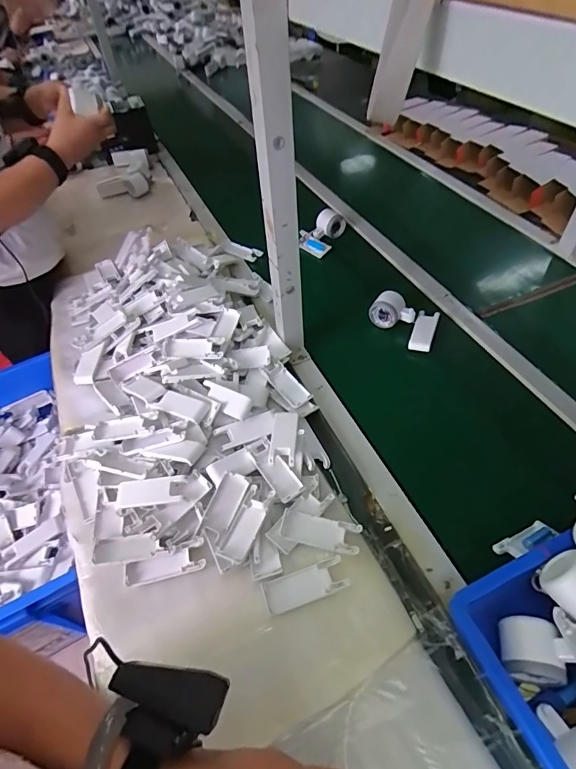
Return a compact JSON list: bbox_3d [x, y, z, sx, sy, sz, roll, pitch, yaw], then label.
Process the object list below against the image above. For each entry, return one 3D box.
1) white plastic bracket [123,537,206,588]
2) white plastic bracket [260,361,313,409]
[{"bbox_3d":[-0.160,0.236,0.555,0.101,0.011,0.039,-15,50,-9],"label":"white plastic bracket"},{"bbox_3d":[-0.001,0.004,0.732,0.041,0.035,0.098,-30,54,-20],"label":"white plastic bracket"}]

